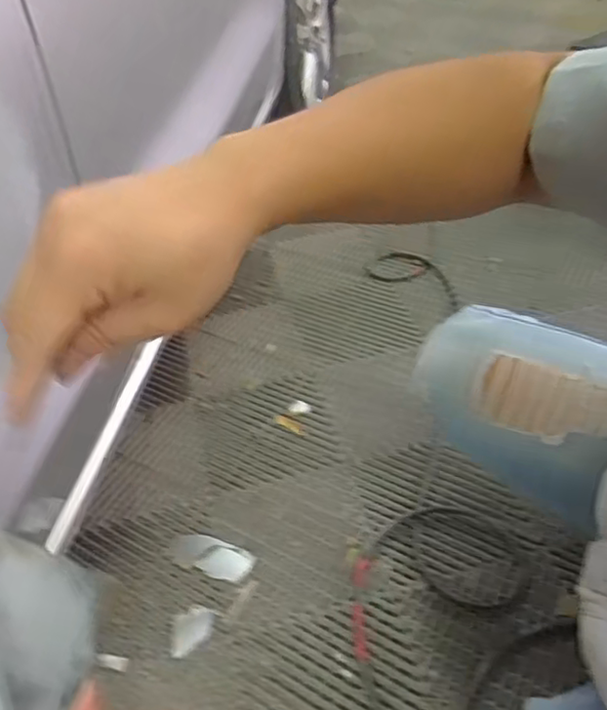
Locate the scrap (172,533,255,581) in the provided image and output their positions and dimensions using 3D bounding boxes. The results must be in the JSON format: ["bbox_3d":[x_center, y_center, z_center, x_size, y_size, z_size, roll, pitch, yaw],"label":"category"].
[{"bbox_3d":[-0.122,0.268,0.850,0.117,0.004,0.048,12,47,18],"label":"scrap"}]

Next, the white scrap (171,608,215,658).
[{"bbox_3d":[-0.137,0.338,0.779,0.049,0.006,0.060,3,44,9],"label":"white scrap"}]

